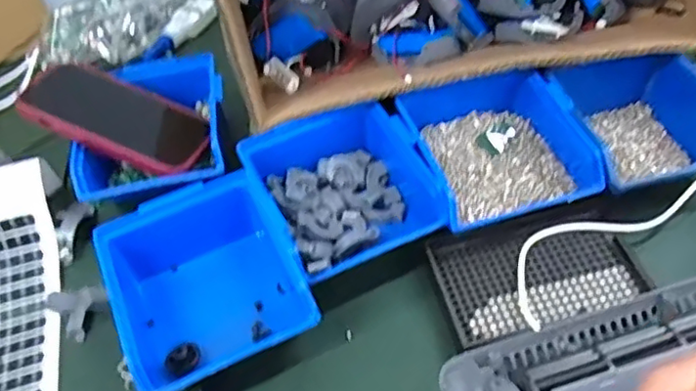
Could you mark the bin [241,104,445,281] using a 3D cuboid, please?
[{"bbox_3d":[-0.006,-0.007,0.470,0.120,0.051,0.139,-21,50,-11],"label":"bin"}]

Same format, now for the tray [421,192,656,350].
[{"bbox_3d":[0.128,0.051,0.431,0.129,0.013,0.086,-13,49,-5],"label":"tray"}]

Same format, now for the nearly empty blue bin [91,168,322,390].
[{"bbox_3d":[-0.101,0.058,0.435,0.119,0.062,0.155,-25,50,-14],"label":"nearly empty blue bin"}]

